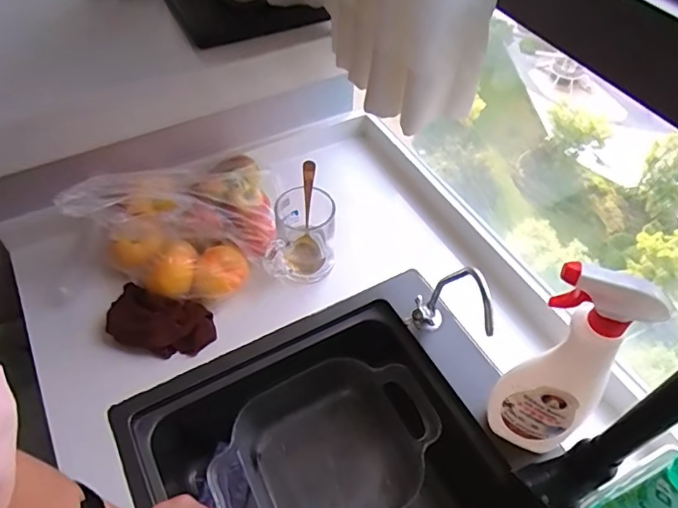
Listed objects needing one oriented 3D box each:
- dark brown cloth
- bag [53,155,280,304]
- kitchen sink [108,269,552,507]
[{"bbox_3d":[-0.233,0.095,0.682,0.128,0.053,0.072,14,52,9],"label":"dark brown cloth"},{"bbox_3d":[-0.180,-0.059,0.695,0.158,0.147,0.258,33,58,22],"label":"bag"},{"bbox_3d":[0.075,0.403,0.604,0.446,0.213,0.672,-24,56,-19],"label":"kitchen sink"}]

